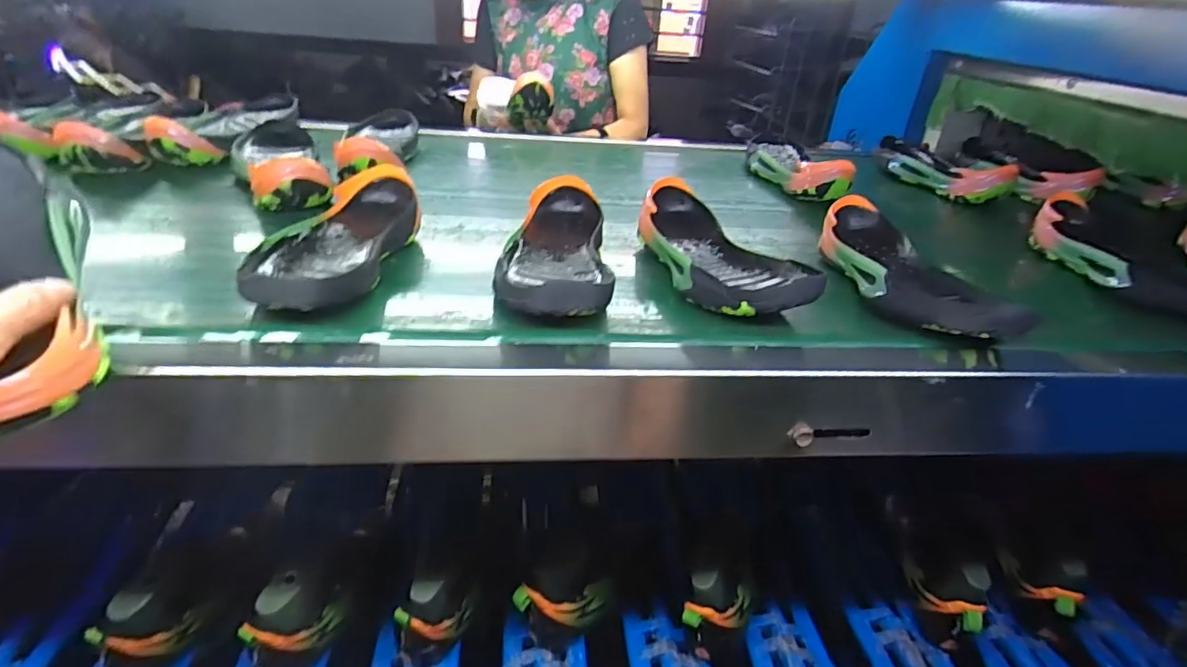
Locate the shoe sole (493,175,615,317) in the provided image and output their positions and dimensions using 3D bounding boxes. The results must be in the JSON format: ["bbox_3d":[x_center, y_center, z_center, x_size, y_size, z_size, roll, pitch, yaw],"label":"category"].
[{"bbox_3d":[-0.030,-0.080,0.512,0.083,0.038,0.234,4,33,-5],"label":"shoe sole"}]

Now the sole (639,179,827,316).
[{"bbox_3d":[0.116,-0.081,0.539,0.101,0.049,0.238,-2,34,-14],"label":"sole"}]

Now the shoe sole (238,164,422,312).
[{"bbox_3d":[-0.216,-0.081,0.497,0.085,0.042,0.233,7,33,0],"label":"shoe sole"}]

